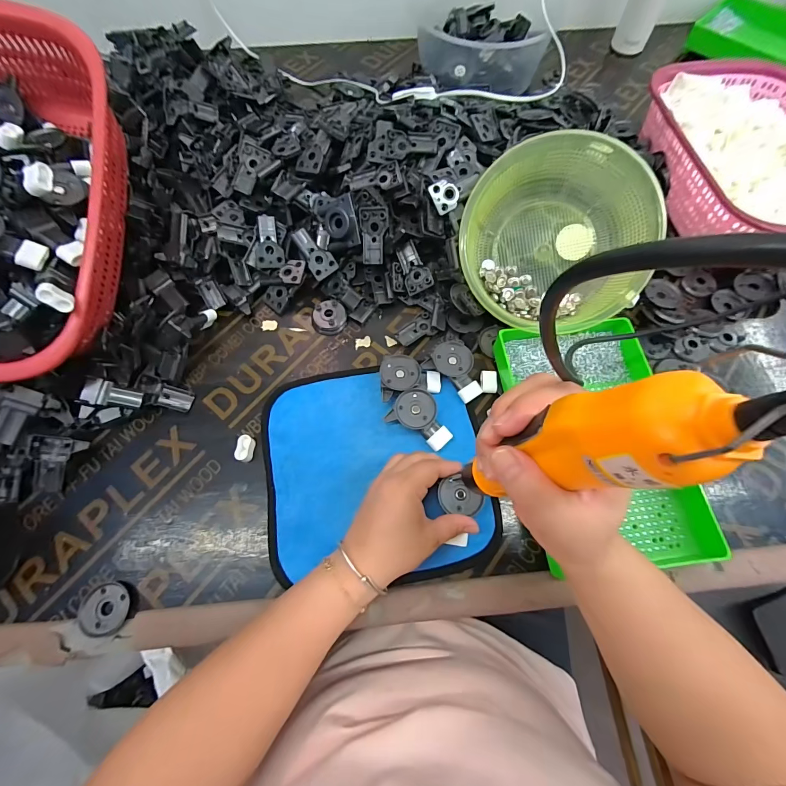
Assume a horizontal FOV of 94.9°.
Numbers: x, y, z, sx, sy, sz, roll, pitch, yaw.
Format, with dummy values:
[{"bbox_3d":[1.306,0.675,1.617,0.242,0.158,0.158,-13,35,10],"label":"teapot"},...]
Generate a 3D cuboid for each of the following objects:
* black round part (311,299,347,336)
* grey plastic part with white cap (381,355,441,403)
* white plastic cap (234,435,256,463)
[{"bbox_3d":[-0.077,-0.096,0.440,0.040,0.011,0.048,-1,68,0],"label":"black round part"},{"bbox_3d":[0.019,-0.014,0.395,0.064,0.028,0.049,-4,68,-1],"label":"grey plastic part with white cap"},{"bbox_3d":[-0.153,0.058,0.374,0.016,0.012,0.027,8,68,4],"label":"white plastic cap"}]

